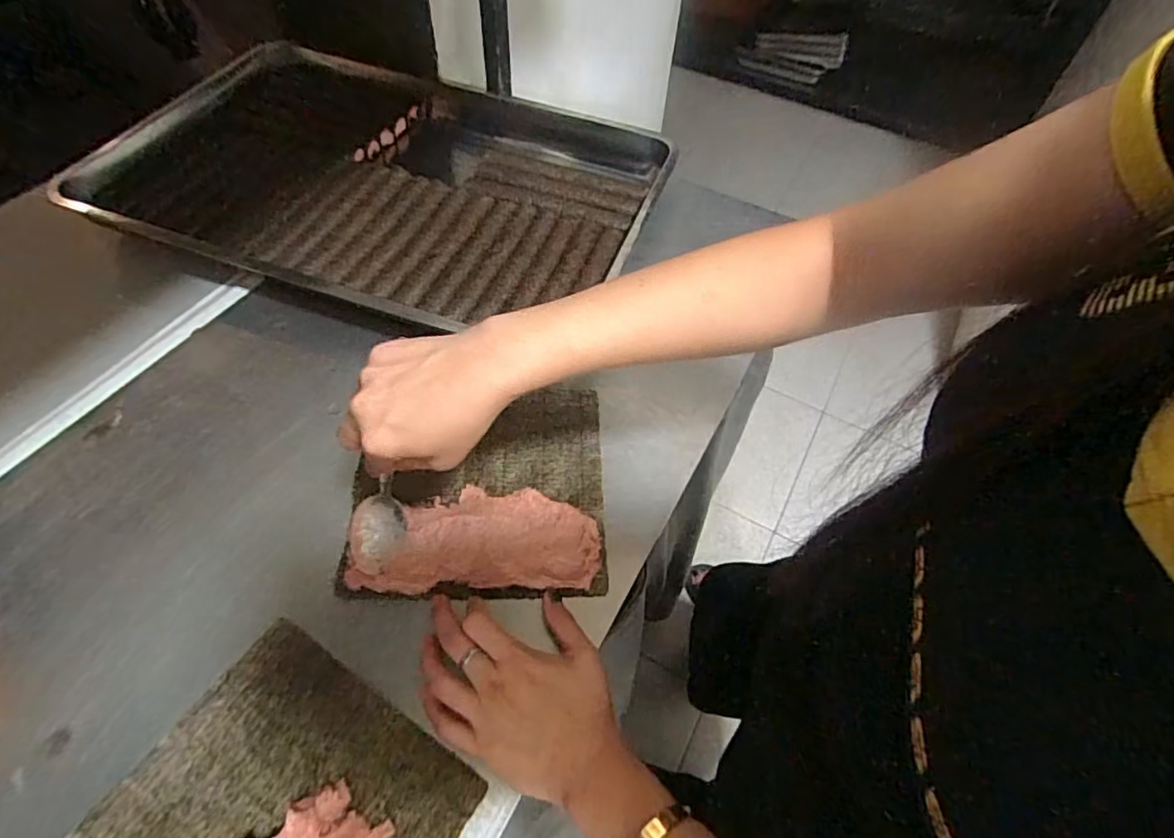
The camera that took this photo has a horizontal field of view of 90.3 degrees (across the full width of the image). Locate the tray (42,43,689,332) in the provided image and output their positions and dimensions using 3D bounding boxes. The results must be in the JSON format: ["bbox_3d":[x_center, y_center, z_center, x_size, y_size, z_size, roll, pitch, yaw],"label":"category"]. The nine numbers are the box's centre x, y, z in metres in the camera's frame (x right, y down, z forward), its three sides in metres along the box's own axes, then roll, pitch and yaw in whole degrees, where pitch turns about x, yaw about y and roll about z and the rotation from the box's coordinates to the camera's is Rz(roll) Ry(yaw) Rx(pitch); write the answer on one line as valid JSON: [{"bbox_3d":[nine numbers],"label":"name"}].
[{"bbox_3d":[-0.232,-0.278,0.684,0.601,0.056,0.399,18,55,9],"label":"tray"}]

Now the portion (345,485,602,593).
[{"bbox_3d":[-0.082,0.091,0.456,0.179,0.015,0.081,1,54,-4],"label":"portion"}]

